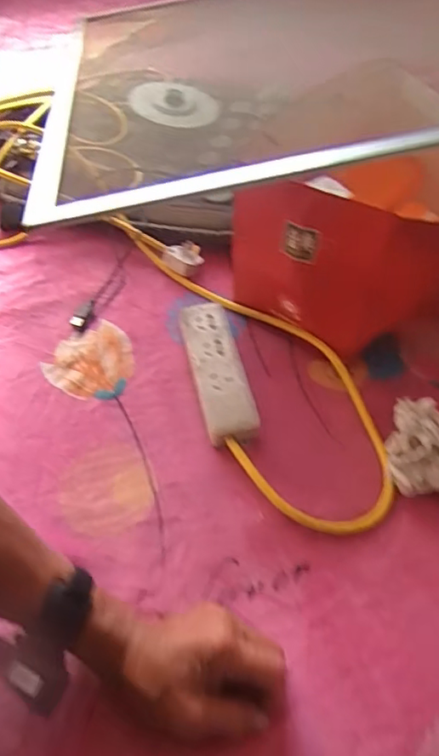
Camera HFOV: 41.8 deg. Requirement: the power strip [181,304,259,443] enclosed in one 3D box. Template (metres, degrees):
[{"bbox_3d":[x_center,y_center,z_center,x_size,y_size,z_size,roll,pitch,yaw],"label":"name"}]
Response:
[{"bbox_3d":[-0.003,-0.006,0.667,0.056,0.033,0.187,-11,53,-7],"label":"power strip"}]

